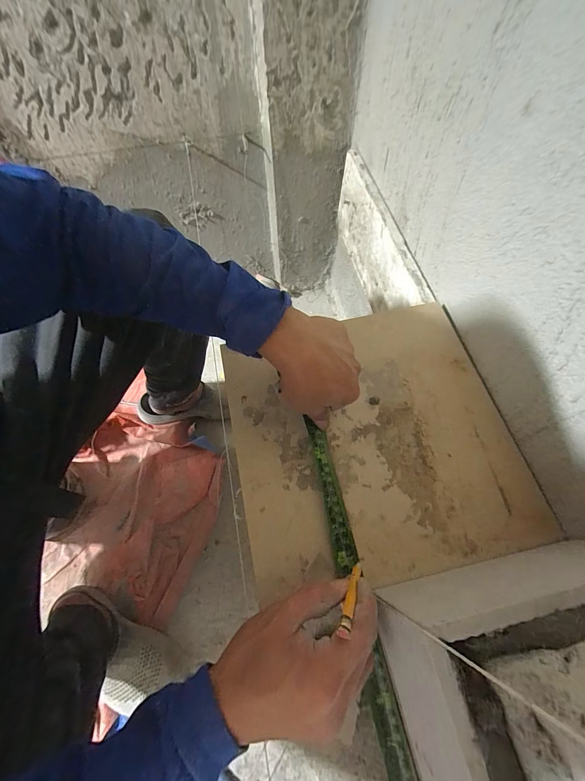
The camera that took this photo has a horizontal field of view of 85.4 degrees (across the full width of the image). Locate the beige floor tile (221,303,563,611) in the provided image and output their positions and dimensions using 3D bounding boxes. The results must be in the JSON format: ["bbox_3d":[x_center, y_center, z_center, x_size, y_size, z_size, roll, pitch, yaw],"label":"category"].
[{"bbox_3d":[0.084,0.047,0.351,0.293,0.012,0.285,-11,64,-4],"label":"beige floor tile"}]

